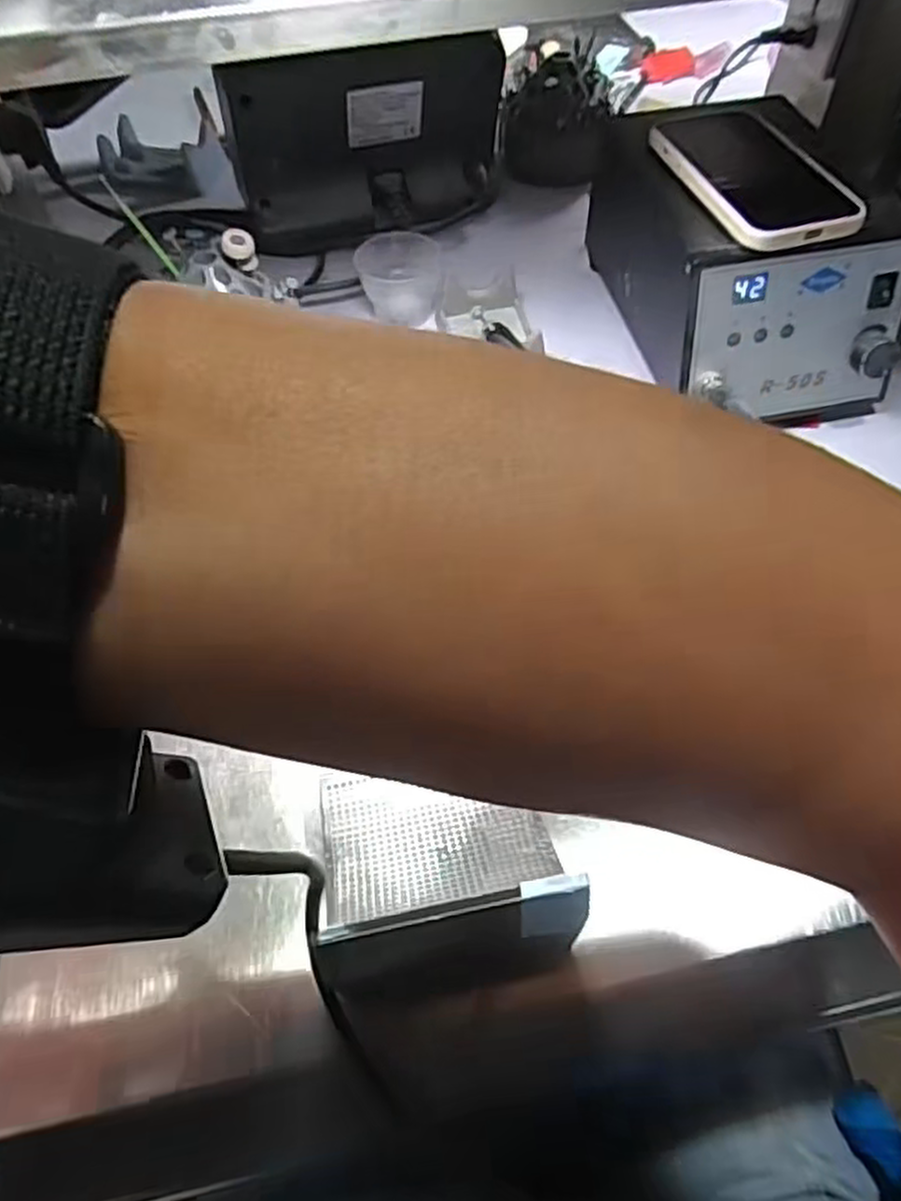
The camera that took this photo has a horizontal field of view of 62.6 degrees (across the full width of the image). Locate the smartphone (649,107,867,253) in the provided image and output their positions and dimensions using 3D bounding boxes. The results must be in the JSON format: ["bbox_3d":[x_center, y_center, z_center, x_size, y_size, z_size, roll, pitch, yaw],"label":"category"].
[{"bbox_3d":[0.185,-0.267,0.459,0.079,0.014,0.149,-12,56,-6],"label":"smartphone"}]

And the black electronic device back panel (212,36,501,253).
[{"bbox_3d":[-0.060,-0.371,0.595,0.222,0.137,0.043,-19,57,-10],"label":"black electronic device back panel"}]

